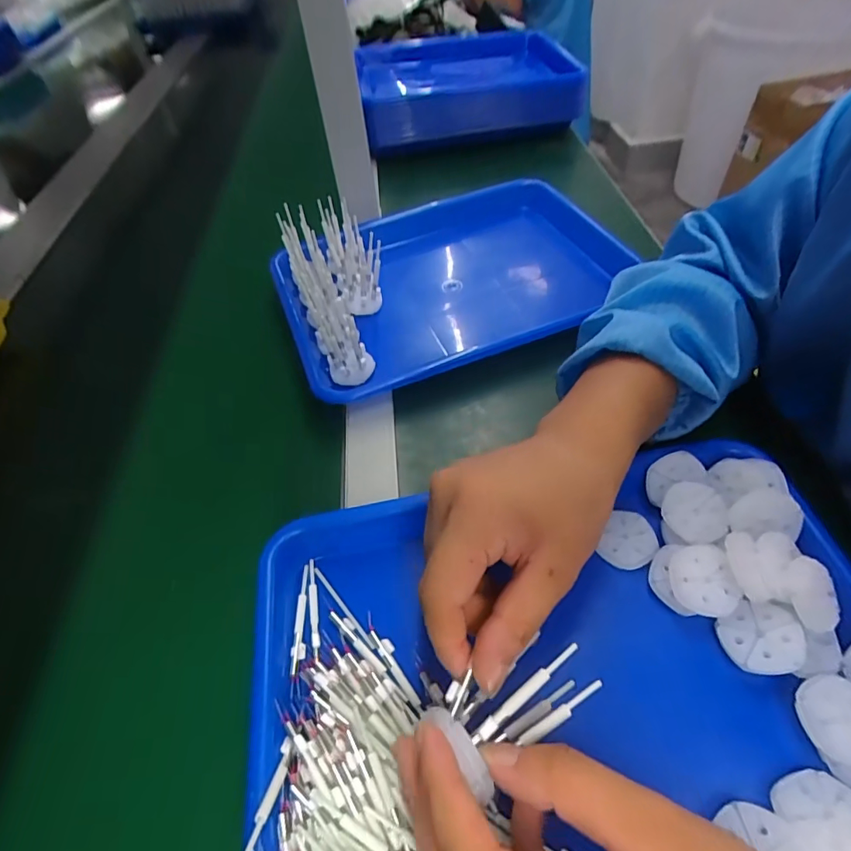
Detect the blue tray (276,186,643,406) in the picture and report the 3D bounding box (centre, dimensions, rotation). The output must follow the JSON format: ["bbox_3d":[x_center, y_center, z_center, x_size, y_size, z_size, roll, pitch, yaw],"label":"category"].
[{"bbox_3d":[0.032,-0.152,0.495,0.348,0.053,0.251,-20,52,-10],"label":"blue tray"}]

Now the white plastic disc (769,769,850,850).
[{"bbox_3d":[0.175,0.171,0.210,0.037,0.006,0.037,-17,21,7],"label":"white plastic disc"}]

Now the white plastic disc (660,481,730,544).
[{"bbox_3d":[0.166,0.053,0.299,0.036,0.004,0.038,-3,63,6],"label":"white plastic disc"}]

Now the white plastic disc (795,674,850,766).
[{"bbox_3d":[0.202,0.142,0.233,0.037,0.007,0.037,-3,51,4],"label":"white plastic disc"}]

